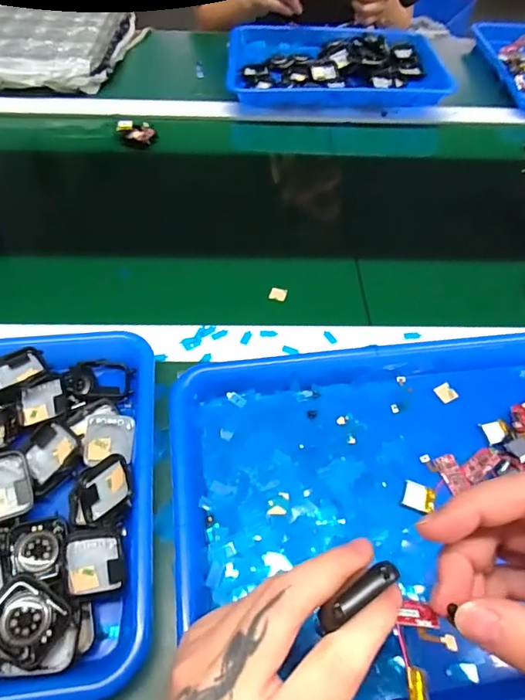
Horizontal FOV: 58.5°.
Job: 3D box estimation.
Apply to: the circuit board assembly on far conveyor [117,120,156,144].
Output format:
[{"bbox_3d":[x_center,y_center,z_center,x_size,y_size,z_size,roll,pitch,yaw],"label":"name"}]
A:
[{"bbox_3d":[-0.169,-0.291,0.625,0.048,0.016,0.034,-2,54,-4],"label":"circuit board assembly on far conveyor"}]

